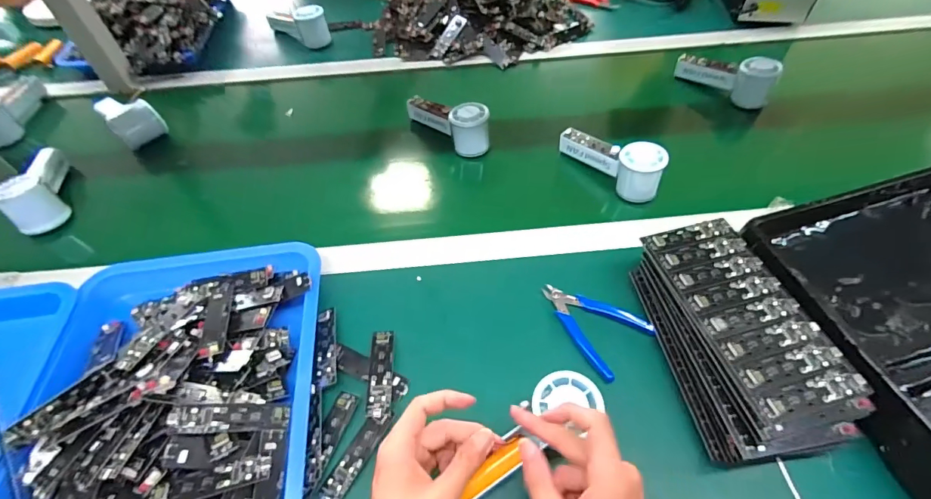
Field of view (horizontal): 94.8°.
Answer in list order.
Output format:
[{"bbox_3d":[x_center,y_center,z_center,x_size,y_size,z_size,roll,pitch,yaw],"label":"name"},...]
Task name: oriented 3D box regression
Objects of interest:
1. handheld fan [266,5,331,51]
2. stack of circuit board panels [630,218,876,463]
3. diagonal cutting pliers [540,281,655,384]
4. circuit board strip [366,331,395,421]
[{"bbox_3d":[-0.335,-0.451,0.848,0.146,0.063,0.050,29,59,22],"label":"handheld fan"},{"bbox_3d":[0.253,0.080,0.414,0.116,0.066,0.212,-9,53,-5],"label":"stack of circuit board panels"},{"bbox_3d":[0.132,0.074,0.458,0.077,0.011,0.113,-34,59,-22],"label":"diagonal cutting pliers"},{"bbox_3d":[-0.084,0.122,0.424,0.023,0.011,0.092,-3,52,0],"label":"circuit board strip"}]

